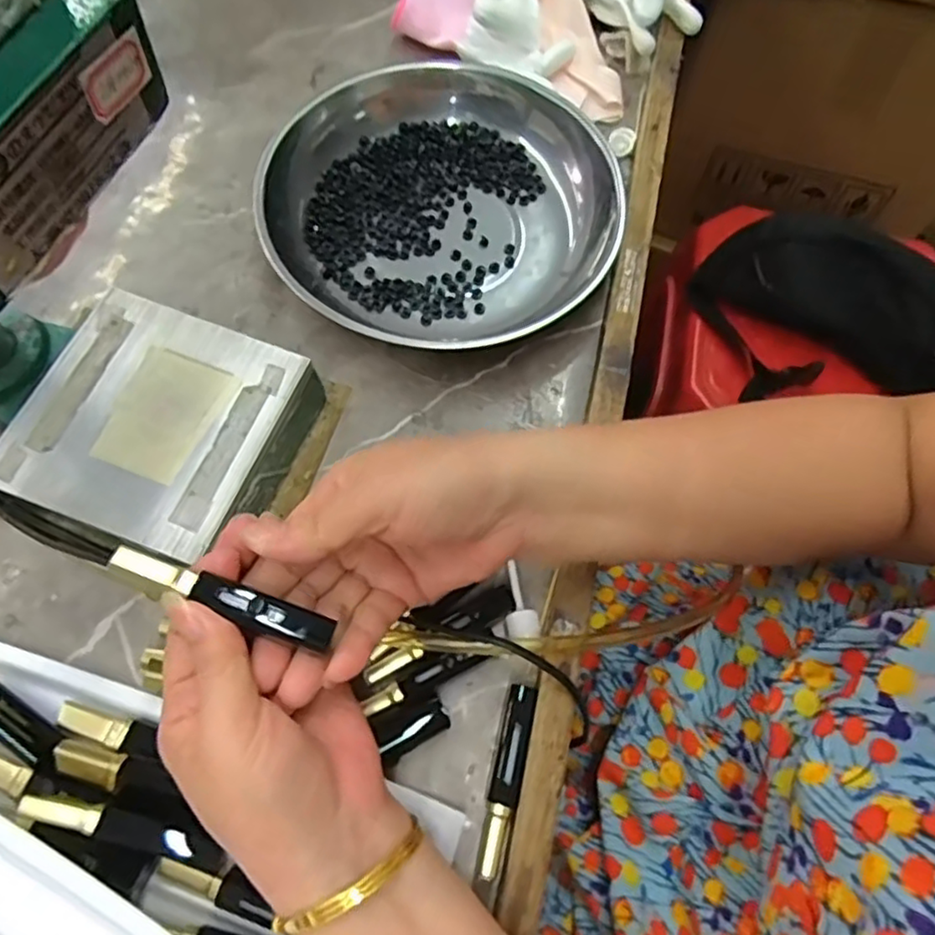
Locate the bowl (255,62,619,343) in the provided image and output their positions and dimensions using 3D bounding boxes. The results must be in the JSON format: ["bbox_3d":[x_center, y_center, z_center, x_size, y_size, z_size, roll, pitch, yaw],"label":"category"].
[{"bbox_3d":[-0.016,-0.171,0.423,0.228,0.057,0.208,-40,75,-17],"label":"bowl"}]

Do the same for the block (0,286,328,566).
[{"bbox_3d":[-0.161,-0.017,0.355,0.124,0.049,0.120,19,68,5],"label":"block"}]

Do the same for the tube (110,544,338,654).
[{"bbox_3d":[-0.089,0.047,0.240,0.082,0.007,0.011,24,68,-5],"label":"tube"}]

